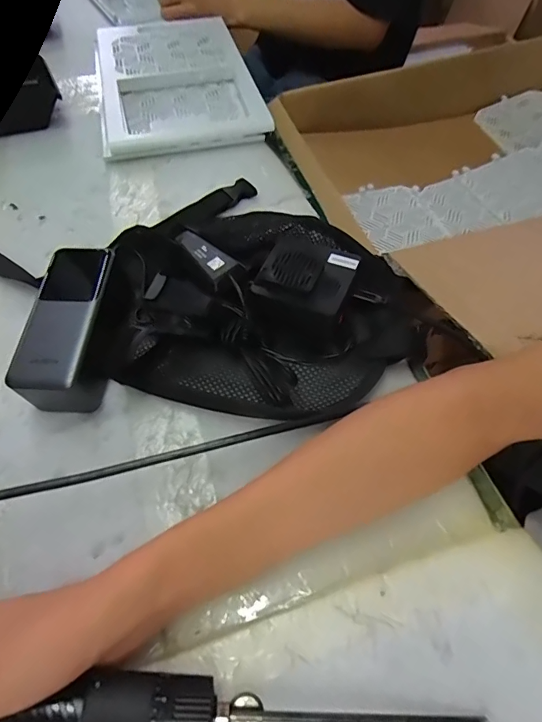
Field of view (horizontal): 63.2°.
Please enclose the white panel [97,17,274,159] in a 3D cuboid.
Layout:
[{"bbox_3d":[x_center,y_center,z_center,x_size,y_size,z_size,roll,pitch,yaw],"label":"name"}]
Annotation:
[{"bbox_3d":[-0.139,-0.405,0.633,0.205,0.026,0.345,-13,57,-7],"label":"white panel"}]

